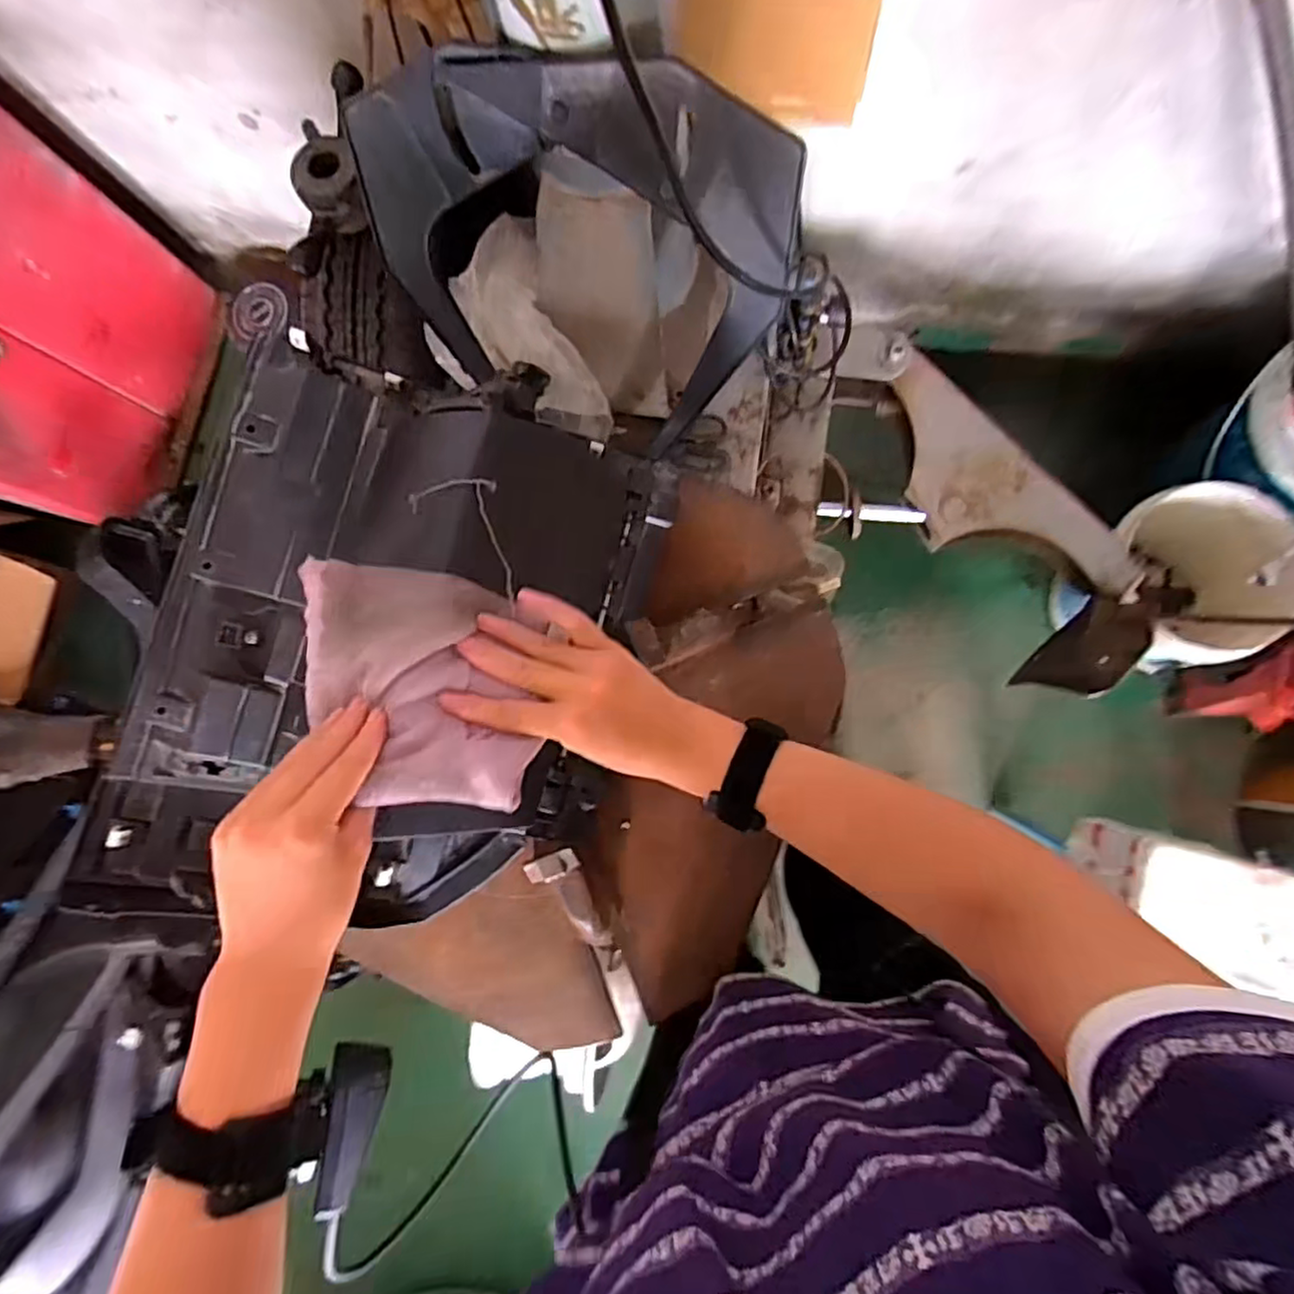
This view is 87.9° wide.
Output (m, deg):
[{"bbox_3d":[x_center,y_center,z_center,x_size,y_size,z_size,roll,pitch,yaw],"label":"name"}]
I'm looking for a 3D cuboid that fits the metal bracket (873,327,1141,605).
[{"bbox_3d":[0.481,-0.219,0.967,0.179,0.047,0.466,-45,81,1],"label":"metal bracket"}]

